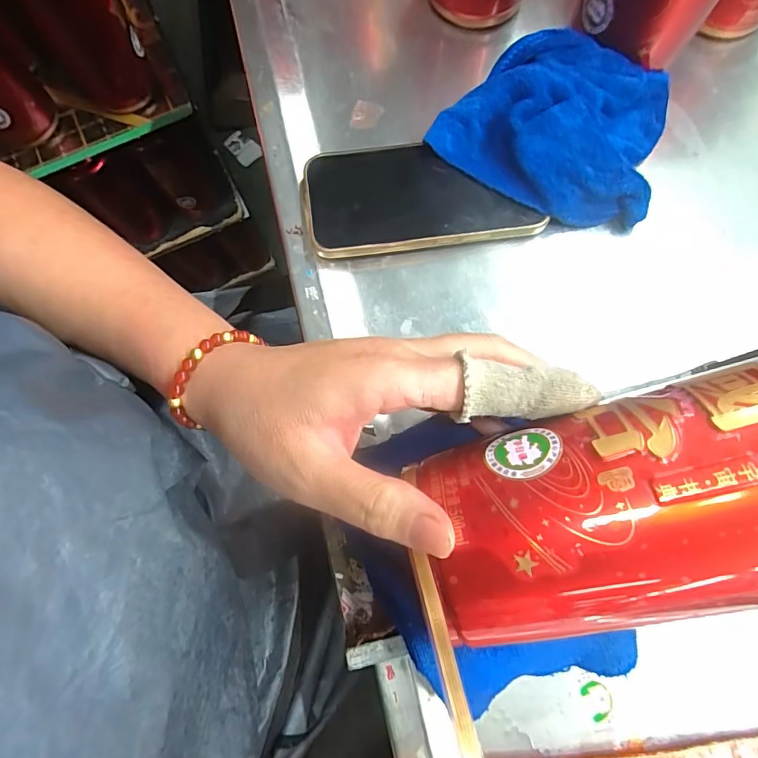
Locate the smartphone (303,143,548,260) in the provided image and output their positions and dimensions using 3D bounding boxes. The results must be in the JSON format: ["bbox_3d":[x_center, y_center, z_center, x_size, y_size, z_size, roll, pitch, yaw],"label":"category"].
[{"bbox_3d":[0.025,-0.125,0.306,0.147,0.010,0.077,-8,78,1],"label":"smartphone"}]

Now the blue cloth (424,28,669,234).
[{"bbox_3d":[0.114,-0.169,0.299,0.147,0.041,0.118,19,80,6],"label":"blue cloth"}]

